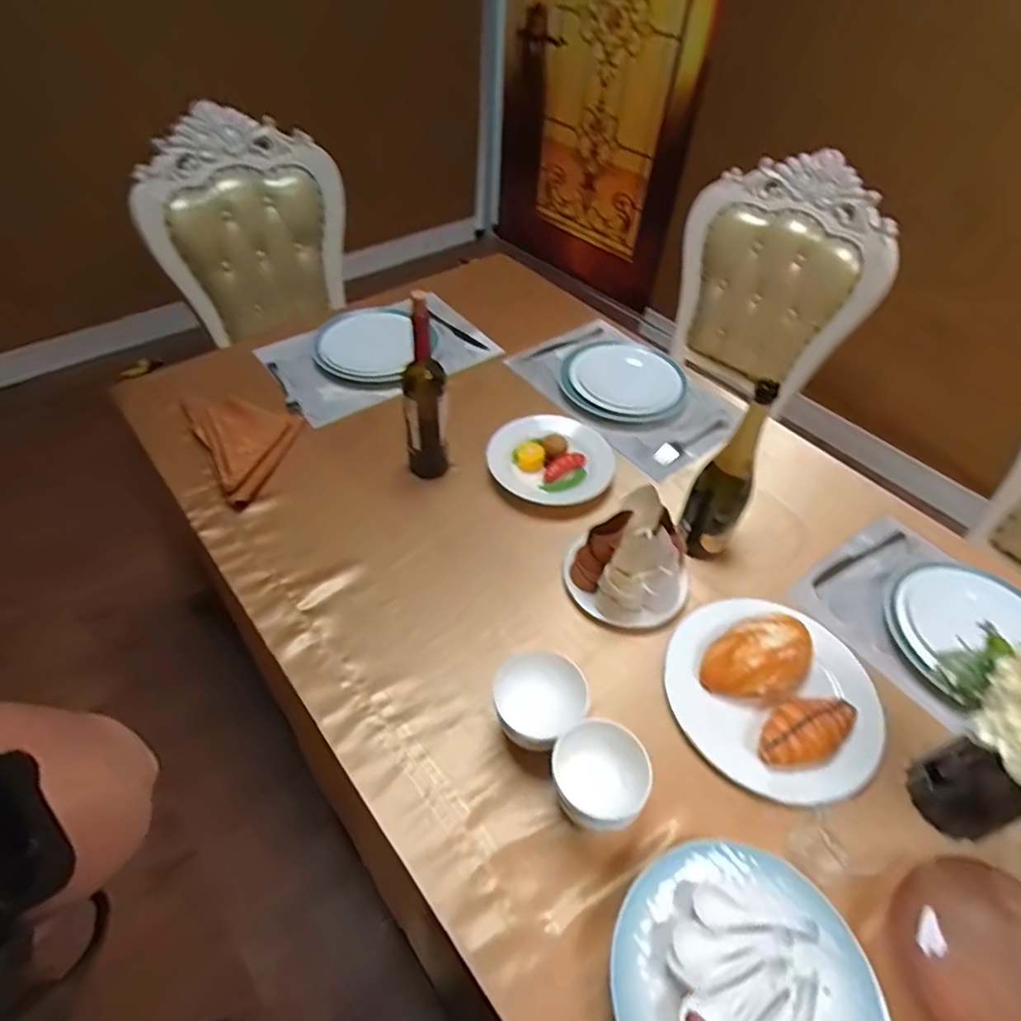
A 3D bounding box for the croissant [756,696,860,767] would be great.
[{"bbox_3d":[0.380,0.278,0.764,0.142,0.044,0.082,-26,56,-25],"label":"croissant"}]

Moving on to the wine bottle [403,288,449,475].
[{"bbox_3d":[-0.140,-0.190,0.995,0.073,0.323,0.066,-2,49,-7],"label":"wine bottle"}]

